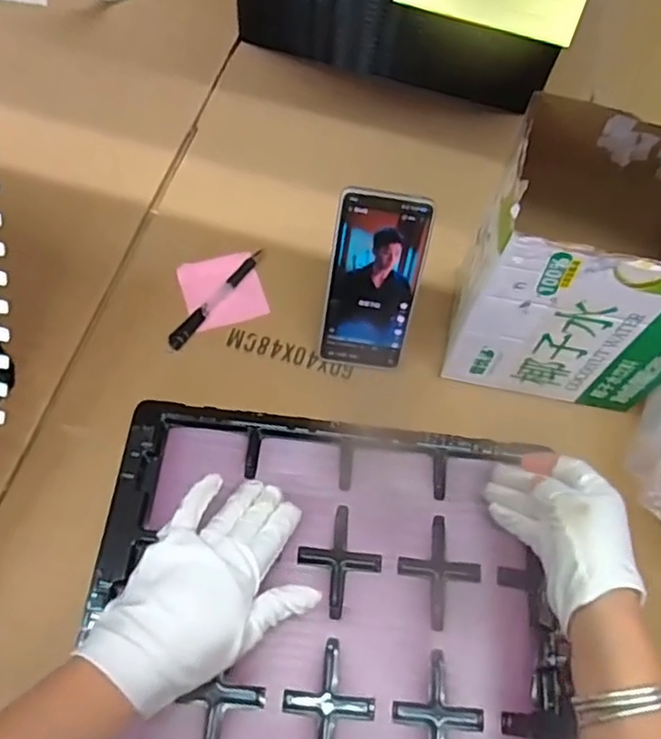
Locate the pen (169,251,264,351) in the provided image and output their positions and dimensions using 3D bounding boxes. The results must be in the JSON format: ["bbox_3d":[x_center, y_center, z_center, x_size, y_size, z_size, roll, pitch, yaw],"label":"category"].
[{"bbox_3d":[-0.110,-0.071,0.622,0.015,0.007,0.136,32,65,10],"label":"pen"}]

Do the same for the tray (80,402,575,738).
[{"bbox_3d":[0.000,0.198,0.496,0.361,0.021,0.332,5,64,-1],"label":"tray"}]

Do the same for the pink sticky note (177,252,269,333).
[{"bbox_3d":[-0.104,-0.078,0.627,0.073,0.009,0.074,-18,67,-14],"label":"pink sticky note"}]

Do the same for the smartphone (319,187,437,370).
[{"bbox_3d":[0.037,-0.073,0.554,0.075,0.160,0.012,11,31,2],"label":"smartphone"}]

